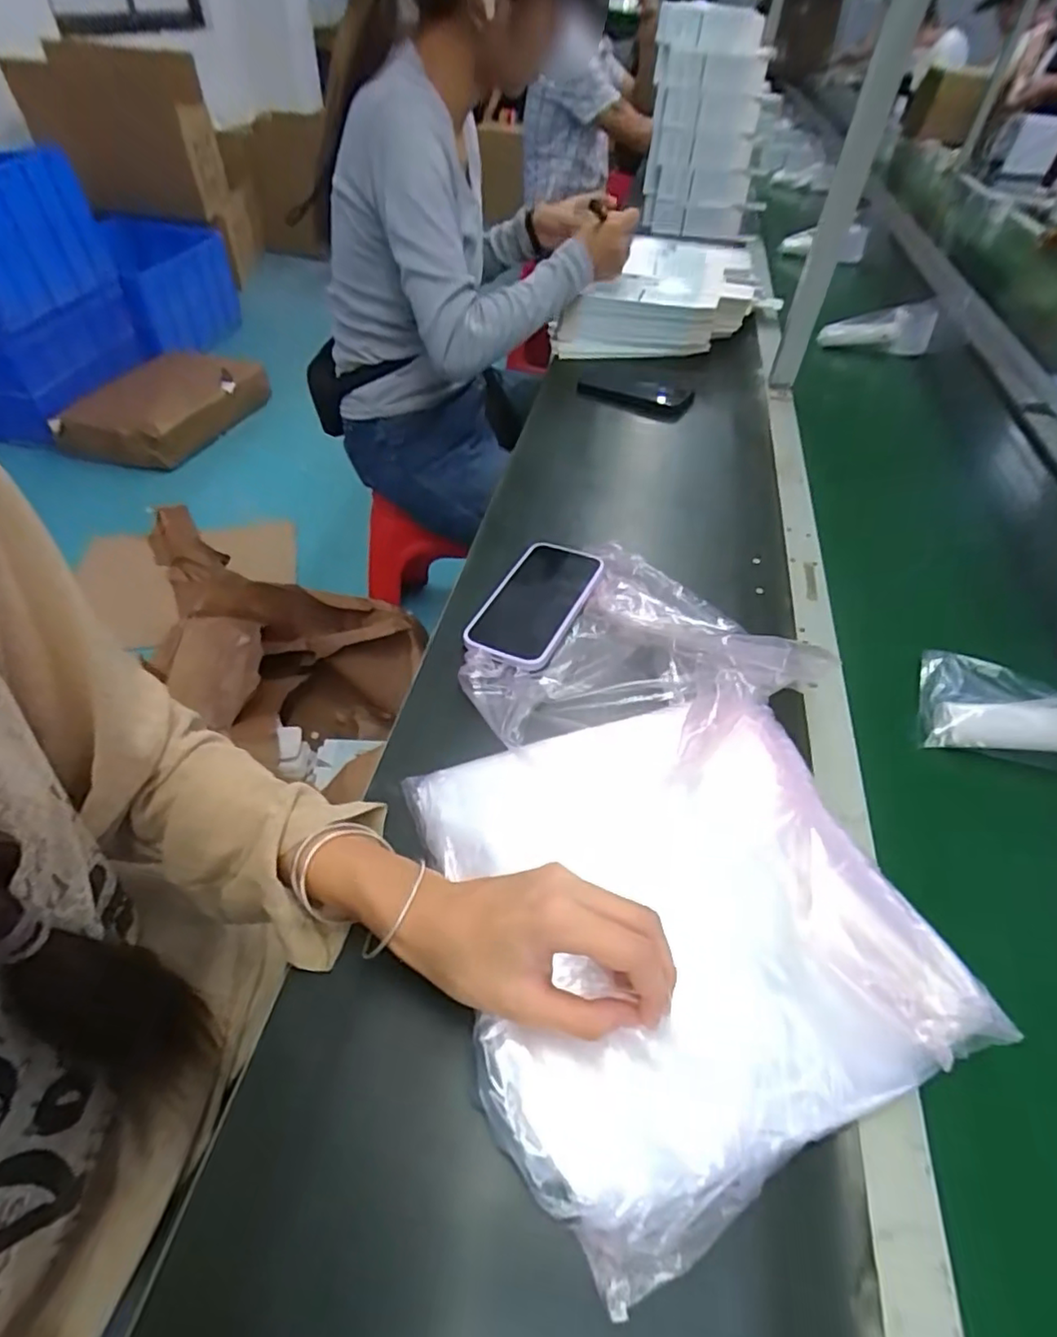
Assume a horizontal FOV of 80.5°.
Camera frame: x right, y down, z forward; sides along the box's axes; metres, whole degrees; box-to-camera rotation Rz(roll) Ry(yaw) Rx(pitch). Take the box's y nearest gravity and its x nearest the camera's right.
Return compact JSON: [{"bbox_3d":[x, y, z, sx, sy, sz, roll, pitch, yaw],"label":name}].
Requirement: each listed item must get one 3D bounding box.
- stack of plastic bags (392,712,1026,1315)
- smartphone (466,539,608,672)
[{"bbox_3d":[0.079,0.125,0.346,0.241,0.058,0.264,-15,49,-13],"label":"stack of plastic bags"},{"bbox_3d":[0.006,-0.060,0.551,0.077,0.008,0.152,20,50,18],"label":"smartphone"}]

